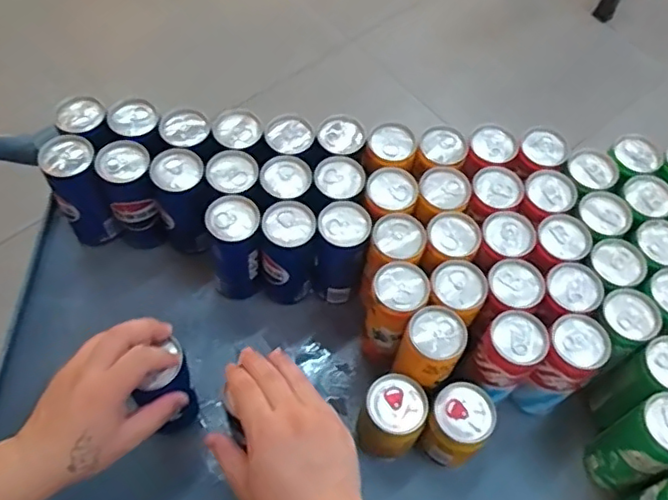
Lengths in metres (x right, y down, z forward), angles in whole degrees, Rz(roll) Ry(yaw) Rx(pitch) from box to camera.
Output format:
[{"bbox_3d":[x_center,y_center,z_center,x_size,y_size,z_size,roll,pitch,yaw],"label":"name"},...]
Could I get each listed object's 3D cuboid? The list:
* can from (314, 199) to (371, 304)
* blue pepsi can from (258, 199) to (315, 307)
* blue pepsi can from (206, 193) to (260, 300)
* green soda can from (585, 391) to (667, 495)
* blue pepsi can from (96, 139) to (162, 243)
[{"bbox_3d":[0.004,0.010,0.672,0.055,0.122,0.073,23,63,9],"label":"can"},{"bbox_3d":[-0.051,0.008,0.669,0.057,0.141,0.052,1,62,-2],"label":"blue pepsi can"},{"bbox_3d":[-0.108,0.002,0.668,0.056,0.142,0.054,1,62,-2],"label":"blue pepsi can"},{"bbox_3d":[0.291,0.185,0.579,0.054,0.138,0.058,1,62,-2],"label":"green soda can"},{"bbox_3d":[-0.217,-0.056,0.691,0.068,0.136,0.062,0,62,-3],"label":"blue pepsi can"}]

